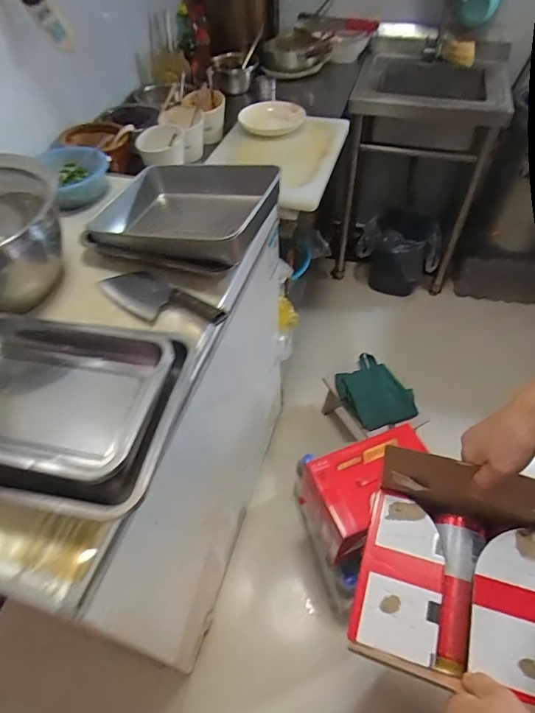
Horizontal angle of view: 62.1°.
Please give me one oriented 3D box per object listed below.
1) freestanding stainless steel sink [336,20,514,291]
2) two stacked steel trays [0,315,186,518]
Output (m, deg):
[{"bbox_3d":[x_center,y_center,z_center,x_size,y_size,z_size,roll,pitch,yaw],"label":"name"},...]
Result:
[{"bbox_3d":[0.547,-0.696,1.704,0.485,0.809,0.453,10,51,10],"label":"freestanding stainless steel sink"},{"bbox_3d":[-0.286,0.067,0.580,0.335,0.062,0.257,7,51,8],"label":"two stacked steel trays"}]

